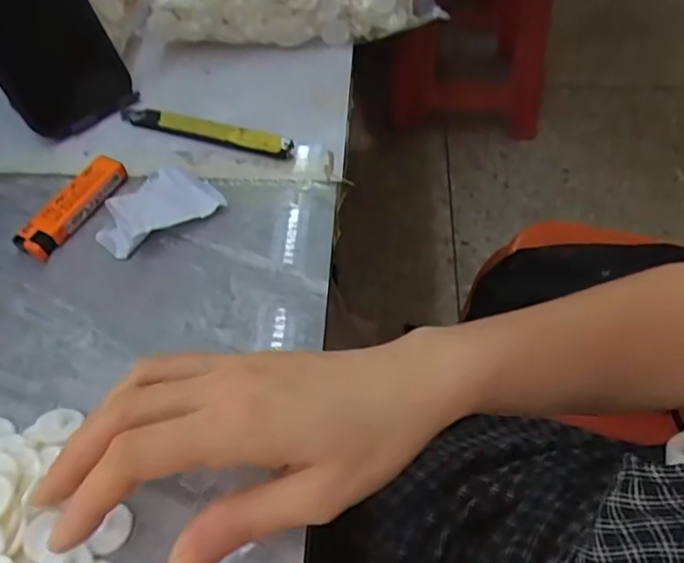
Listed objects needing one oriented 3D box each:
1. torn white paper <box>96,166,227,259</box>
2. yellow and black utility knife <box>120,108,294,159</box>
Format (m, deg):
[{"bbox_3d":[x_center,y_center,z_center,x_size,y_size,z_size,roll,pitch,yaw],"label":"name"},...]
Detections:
[{"bbox_3d":[-0.119,-0.050,0.366,0.074,0.024,0.052,-38,61,-23],"label":"torn white paper"},{"bbox_3d":[-0.095,-0.104,0.406,0.129,0.013,0.016,18,56,14],"label":"yellow and black utility knife"}]

